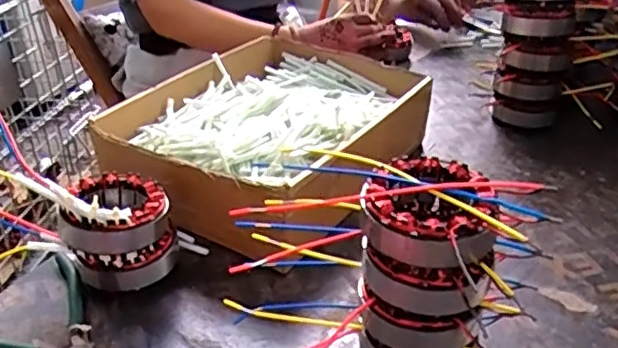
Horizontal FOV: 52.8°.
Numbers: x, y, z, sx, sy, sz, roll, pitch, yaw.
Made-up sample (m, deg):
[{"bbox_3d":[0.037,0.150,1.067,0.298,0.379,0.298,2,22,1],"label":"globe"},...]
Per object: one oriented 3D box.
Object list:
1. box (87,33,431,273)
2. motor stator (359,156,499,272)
[{"bbox_3d":[-0.033,-0.045,0.700,0.260,0.097,0.349,18,36,30],"label":"box"},{"bbox_3d":[0.077,0.027,0.408,0.082,0.045,0.092,-1,31,1],"label":"motor stator"}]

